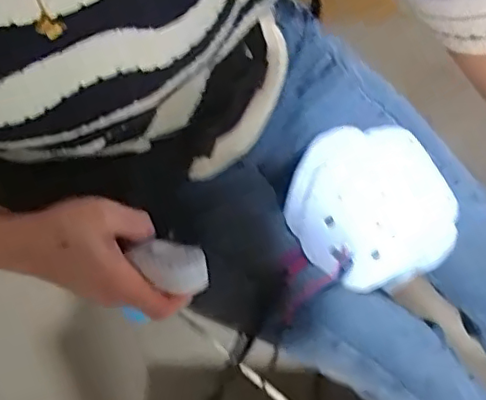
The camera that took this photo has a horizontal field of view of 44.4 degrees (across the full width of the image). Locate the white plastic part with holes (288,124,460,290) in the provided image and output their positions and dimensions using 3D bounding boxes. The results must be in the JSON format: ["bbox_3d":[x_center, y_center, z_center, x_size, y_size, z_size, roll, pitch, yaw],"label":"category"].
[{"bbox_3d":[0.122,0.005,0.576,0.152,0.042,0.147,-1,74,2],"label":"white plastic part with holes"}]

